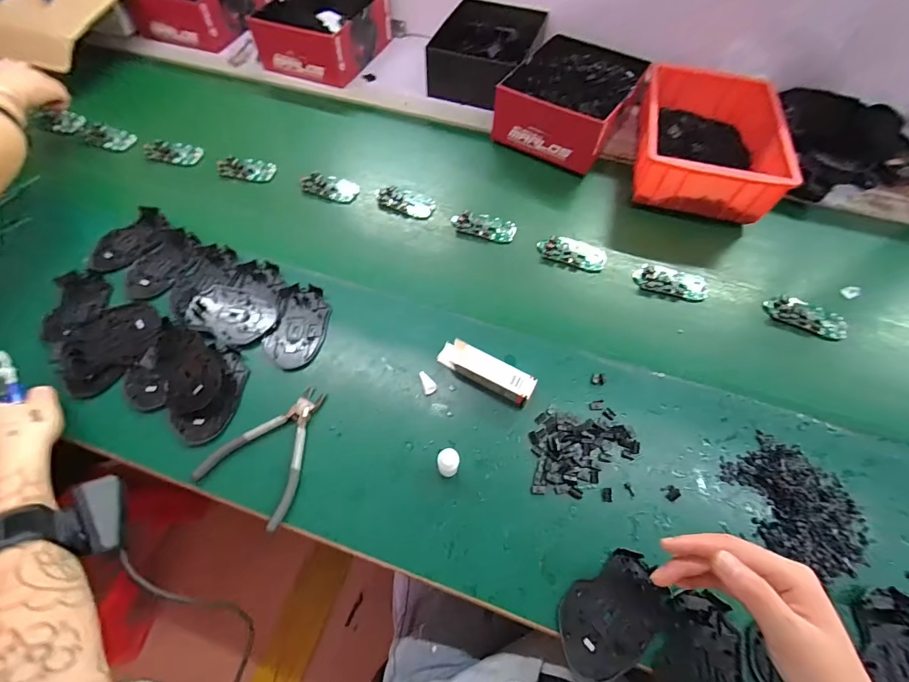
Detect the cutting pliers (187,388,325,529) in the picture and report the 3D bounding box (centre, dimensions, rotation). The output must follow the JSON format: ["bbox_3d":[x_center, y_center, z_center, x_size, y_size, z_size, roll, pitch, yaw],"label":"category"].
[{"bbox_3d":[-0.196,0.116,0.428,0.109,0.010,0.140,29,64,13],"label":"cutting pliers"}]

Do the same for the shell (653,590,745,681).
[{"bbox_3d":[0.224,0.290,0.347,0.073,0.009,0.106,14,62,5],"label":"shell"}]

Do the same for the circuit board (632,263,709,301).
[{"bbox_3d":[0.311,-0.085,0.548,0.101,0.019,0.042,15,62,6],"label":"circuit board"}]

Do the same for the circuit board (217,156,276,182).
[{"bbox_3d":[-0.349,-0.290,0.647,0.093,0.008,0.050,9,62,2],"label":"circuit board"}]

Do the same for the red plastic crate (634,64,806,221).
[{"bbox_3d":[0.410,-0.334,0.635,0.196,0.102,0.307,17,62,6],"label":"red plastic crate"}]

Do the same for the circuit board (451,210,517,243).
[{"bbox_3d":[0.045,-0.178,0.595,0.099,0.013,0.040,14,62,5],"label":"circuit board"}]

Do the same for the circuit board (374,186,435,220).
[{"bbox_3d":[-0.078,-0.225,0.620,0.096,0.007,0.045,20,63,8],"label":"circuit board"}]

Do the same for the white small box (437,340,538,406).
[{"bbox_3d":[0.037,0.036,0.462,0.117,0.032,0.032,29,64,13],"label":"white small box"}]

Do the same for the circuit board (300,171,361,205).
[{"bbox_3d":[-0.204,-0.253,0.630,0.099,0.010,0.044,16,62,6],"label":"circuit board"}]

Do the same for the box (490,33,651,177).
[{"bbox_3d":[0.204,-0.431,0.685,0.200,0.084,0.233,28,64,12],"label":"box"}]

